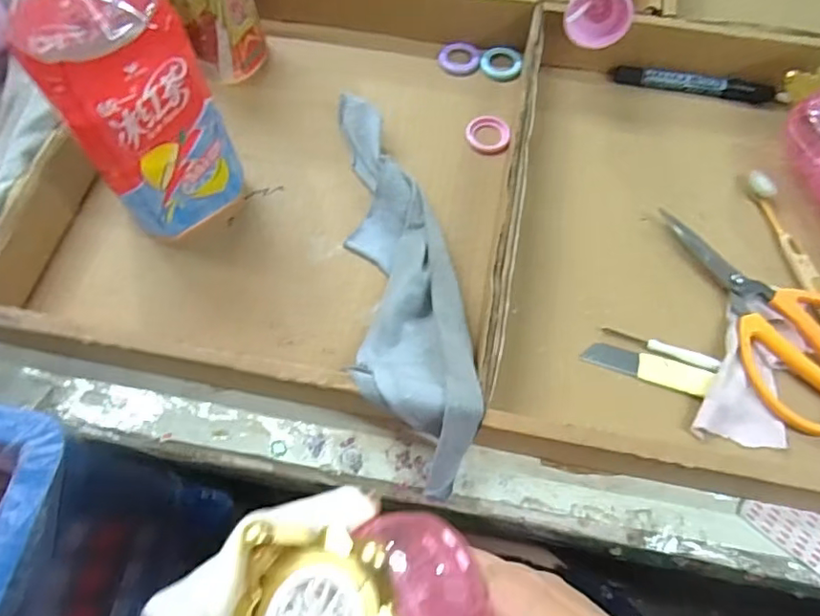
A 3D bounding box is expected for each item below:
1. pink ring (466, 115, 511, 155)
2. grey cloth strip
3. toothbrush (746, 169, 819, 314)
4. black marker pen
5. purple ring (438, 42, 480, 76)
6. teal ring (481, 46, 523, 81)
[{"bbox_3d":[0.067,-0.149,0.486,0.038,0.007,0.035,-1,66,2],"label":"pink ring"},{"bbox_3d":[-0.005,-0.035,0.408,0.071,0.059,0.313,-7,66,-1],"label":"grey cloth strip"},{"bbox_3d":[0.293,-0.048,0.437,0.018,0.011,0.141,-9,66,-2],"label":"toothbrush"},{"bbox_3d":[0.250,-0.201,0.504,0.134,0.019,0.014,14,67,8],"label":"black marker pen"},{"bbox_3d":[0.046,-0.230,0.526,0.037,0.004,0.039,-1,66,2],"label":"purple ring"},{"bbox_3d":[0.084,-0.224,0.523,0.036,0.005,0.038,-1,66,2],"label":"teal ring"}]

